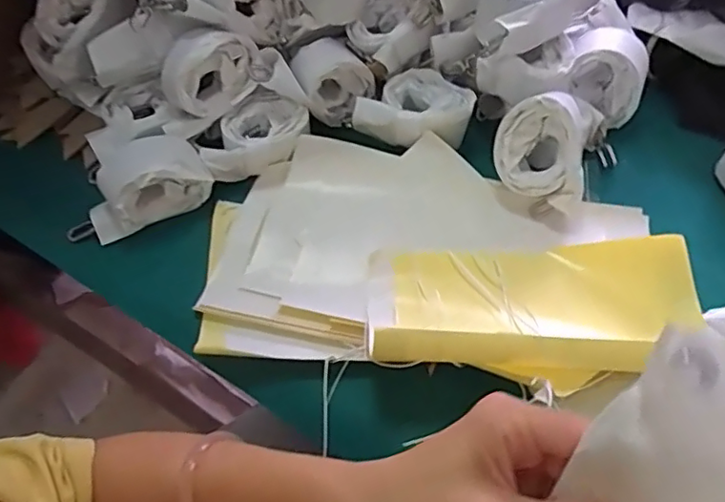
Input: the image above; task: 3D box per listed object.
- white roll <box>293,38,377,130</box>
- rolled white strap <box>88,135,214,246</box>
[{"bbox_3d":[-0.030,-0.176,0.604,0.074,0.068,0.053,-21,58,-14],"label":"white roll"},{"bbox_3d":[-0.202,-0.064,0.544,0.115,0.061,0.061,-18,57,-12],"label":"rolled white strap"}]

